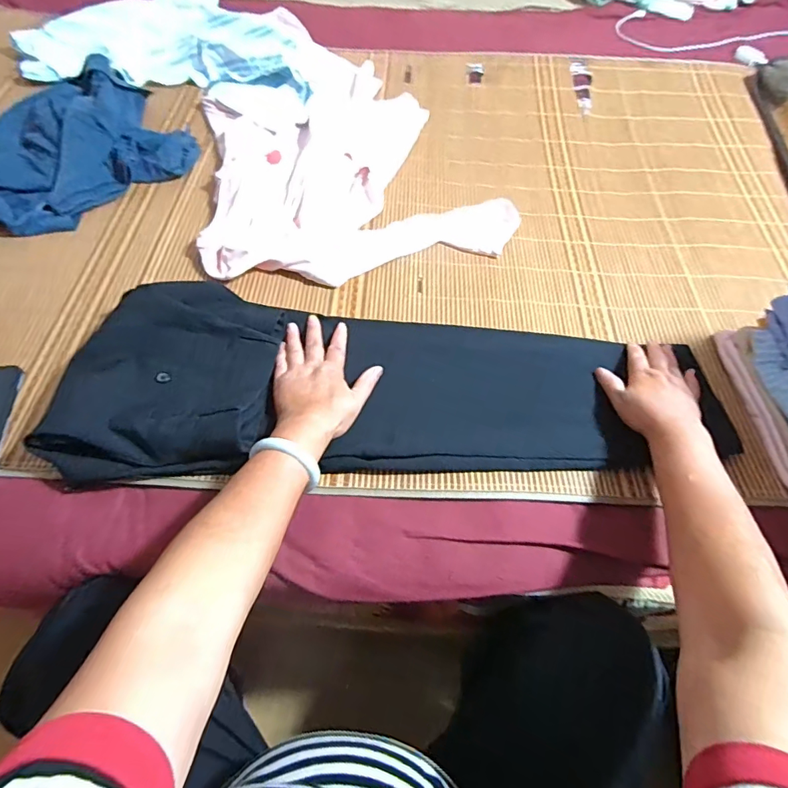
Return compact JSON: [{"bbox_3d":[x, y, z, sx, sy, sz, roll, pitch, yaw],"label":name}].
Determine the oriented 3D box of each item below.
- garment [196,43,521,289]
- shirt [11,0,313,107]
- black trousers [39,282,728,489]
[{"bbox_3d":[-0.101,-0.411,0.768,0.458,0.031,0.537,-14,63,-12],"label":"garment"},{"bbox_3d":[-0.425,-0.763,0.931,0.541,0.054,0.421,1,61,-3],"label":"shirt"},{"bbox_3d":[0.029,-0.011,0.546,0.780,0.034,0.236,2,61,-6],"label":"black trousers"}]

